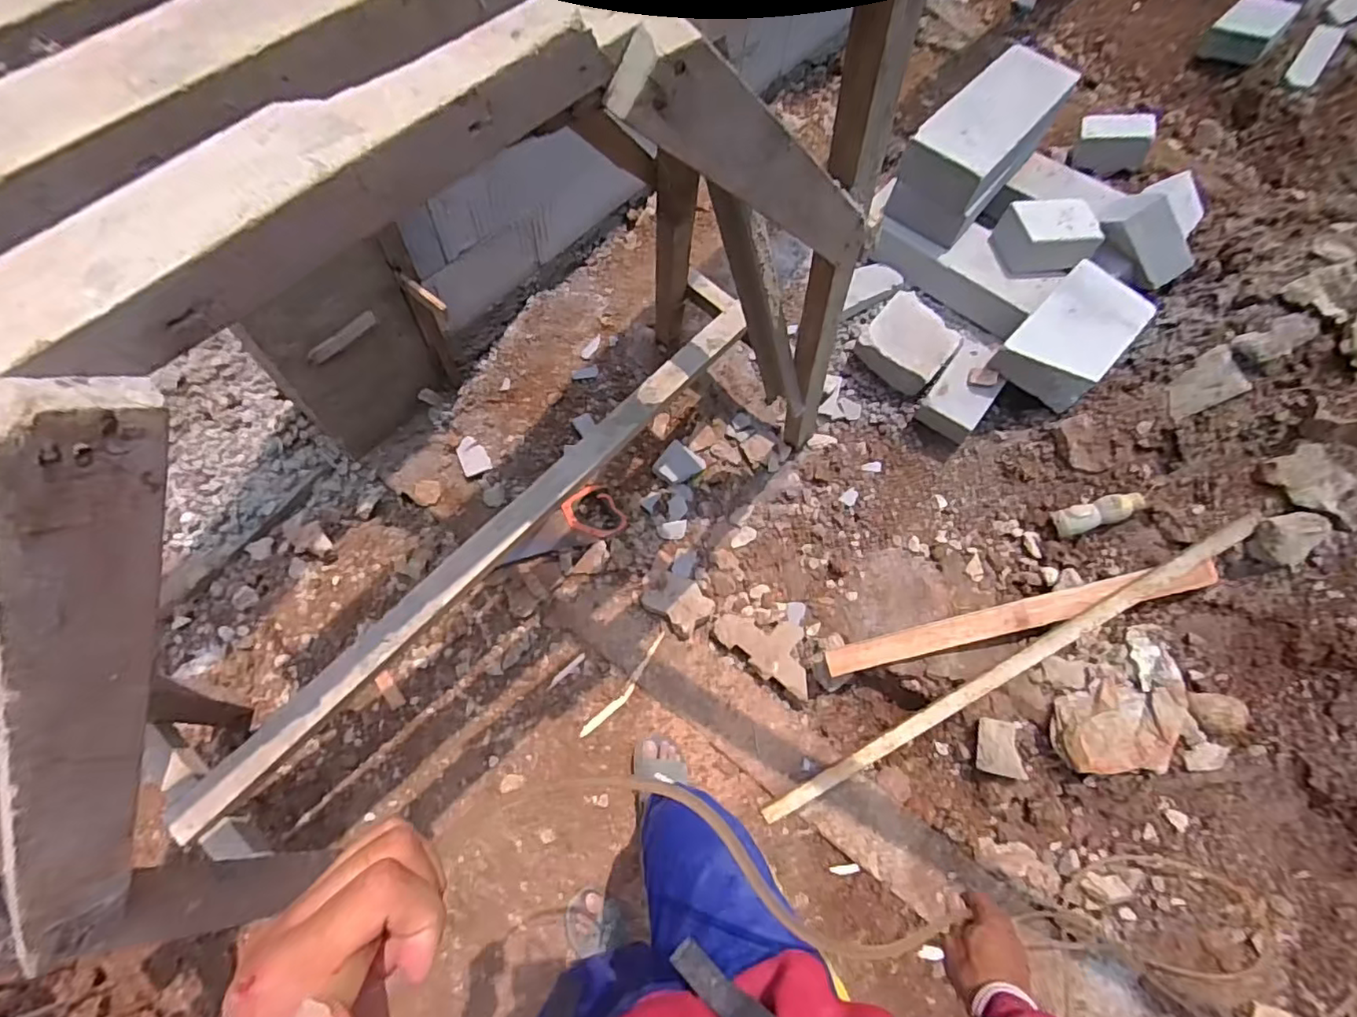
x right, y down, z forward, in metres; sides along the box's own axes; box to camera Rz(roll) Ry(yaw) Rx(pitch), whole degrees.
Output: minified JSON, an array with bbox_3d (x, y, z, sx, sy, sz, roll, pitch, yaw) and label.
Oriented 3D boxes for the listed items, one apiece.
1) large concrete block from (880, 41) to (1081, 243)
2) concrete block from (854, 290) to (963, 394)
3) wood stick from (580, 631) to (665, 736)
[{"bbox_3d":[0.758,-0.907,1.488,0.216,0.215,0.496,40,70,14],"label":"large concrete block"},{"bbox_3d":[0.565,-0.398,1.464,0.225,0.103,0.184,39,95,-4],"label":"concrete block"},{"bbox_3d":[-0.117,0.411,1.386,0.036,0.019,0.288,37,69,13],"label":"wood stick"}]

